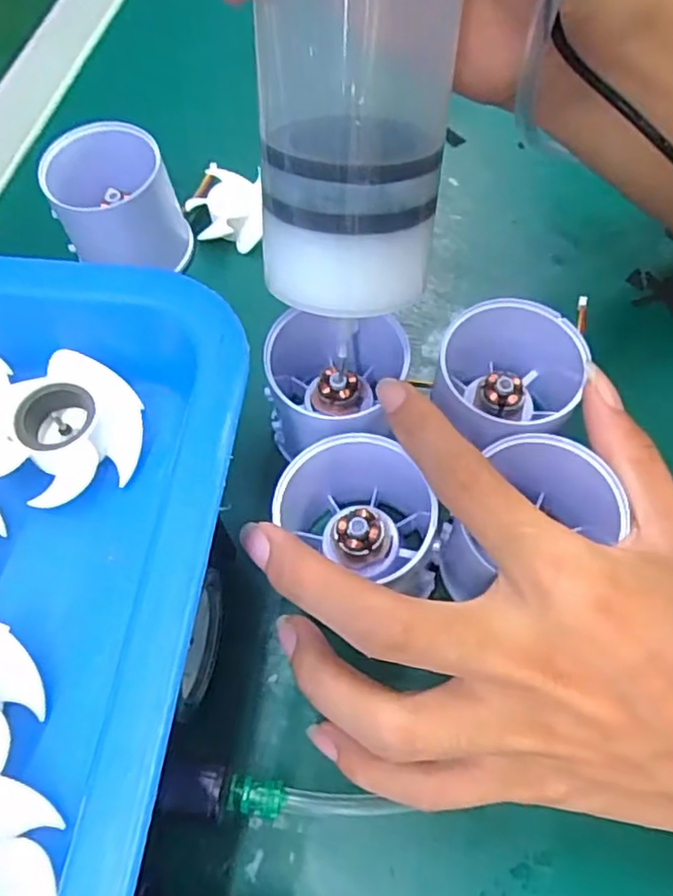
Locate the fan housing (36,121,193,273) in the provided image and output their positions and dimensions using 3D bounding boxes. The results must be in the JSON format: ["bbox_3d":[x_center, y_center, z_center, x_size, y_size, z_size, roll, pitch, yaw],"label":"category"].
[{"bbox_3d":[-0.096,-0.106,0.295,0.051,0.044,0.052,-1,62,3],"label":"fan housing"}]

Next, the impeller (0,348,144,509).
[{"bbox_3d":[-0.080,-0.006,0.194,0.041,0.017,0.043,-4,62,1],"label":"impeller"}]

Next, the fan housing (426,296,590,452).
[{"bbox_3d":[0.065,-0.026,0.249,0.048,0.042,0.046,-1,62,3],"label":"fan housing"}]

